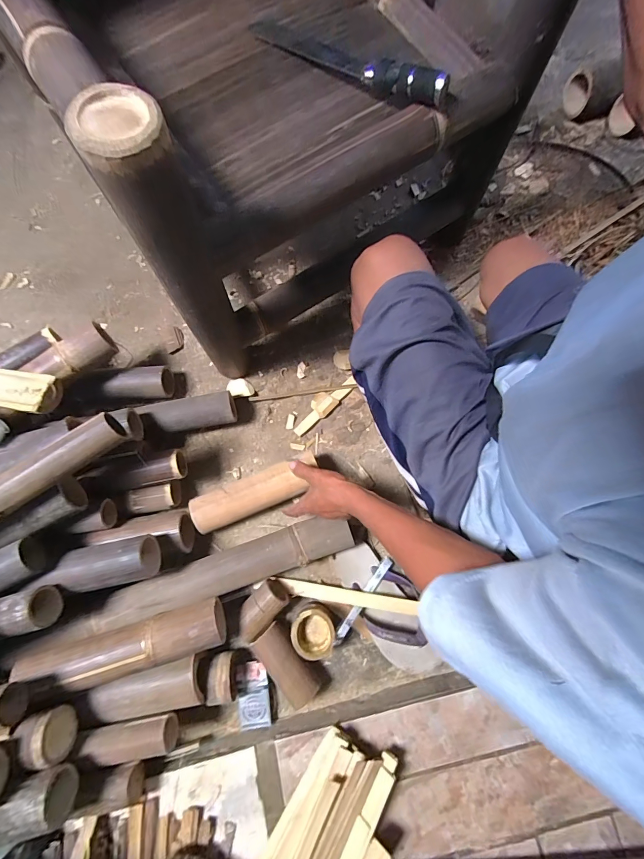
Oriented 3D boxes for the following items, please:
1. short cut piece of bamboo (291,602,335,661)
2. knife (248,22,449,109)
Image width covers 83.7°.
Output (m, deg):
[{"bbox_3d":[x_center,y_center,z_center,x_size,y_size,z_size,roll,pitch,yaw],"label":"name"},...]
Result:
[{"bbox_3d":[-0.015,0.346,0.624,0.073,0.069,0.080,7,77,2],"label":"short cut piece of bamboo"},{"bbox_3d":[0.034,-0.514,0.493,0.307,0.035,0.036,28,78,6],"label":"knife"}]

